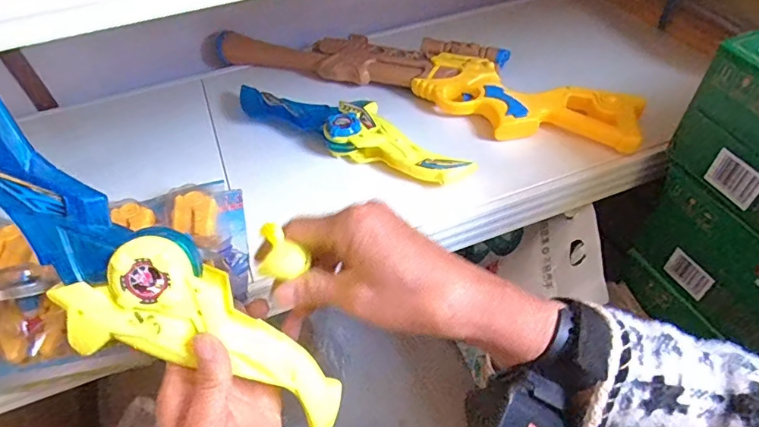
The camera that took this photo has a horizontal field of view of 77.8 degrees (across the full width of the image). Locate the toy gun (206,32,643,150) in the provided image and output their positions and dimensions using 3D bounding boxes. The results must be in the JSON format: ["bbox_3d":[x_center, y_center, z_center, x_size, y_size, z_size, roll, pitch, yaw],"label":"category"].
[{"bbox_3d":[0.057,-0.184,0.608,0.522,0.041,0.132,19,48,23],"label":"toy gun"}]

